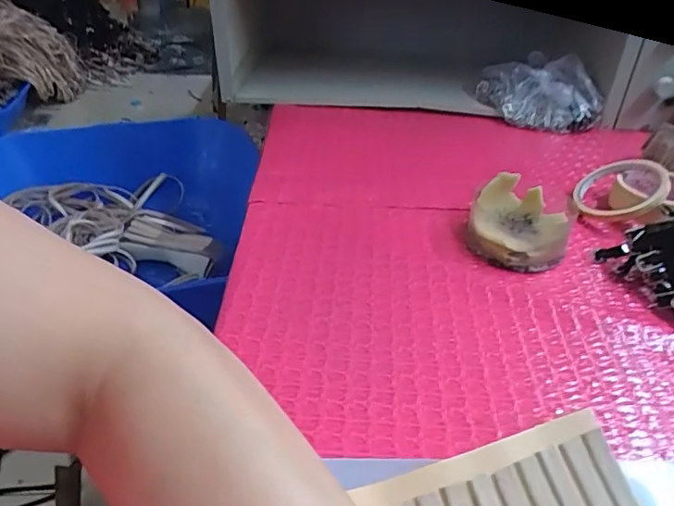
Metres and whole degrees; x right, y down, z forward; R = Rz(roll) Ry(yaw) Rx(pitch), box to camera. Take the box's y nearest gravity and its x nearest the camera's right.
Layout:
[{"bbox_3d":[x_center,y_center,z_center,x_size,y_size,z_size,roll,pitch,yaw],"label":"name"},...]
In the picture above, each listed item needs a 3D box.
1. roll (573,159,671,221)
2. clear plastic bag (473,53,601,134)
[{"bbox_3d":[0.297,-0.066,0.555,0.090,0.015,0.080,-12,46,37],"label":"roll"},{"bbox_3d":[0.295,-0.235,0.778,0.183,0.080,0.112,15,37,19],"label":"clear plastic bag"}]

